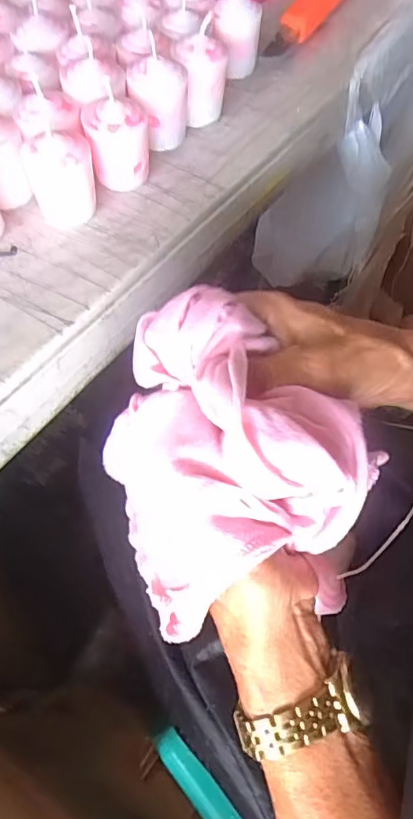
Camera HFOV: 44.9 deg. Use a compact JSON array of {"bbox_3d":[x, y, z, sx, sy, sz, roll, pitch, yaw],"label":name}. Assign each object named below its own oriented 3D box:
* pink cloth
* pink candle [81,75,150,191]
[{"bbox_3d":[0.009,0.012,0.213,0.104,0.060,0.124,-22,62,-12],"label":"pink cloth"},{"bbox_3d":[-0.055,-0.166,0.306,0.036,0.052,0.032,-13,61,-7],"label":"pink candle"}]

